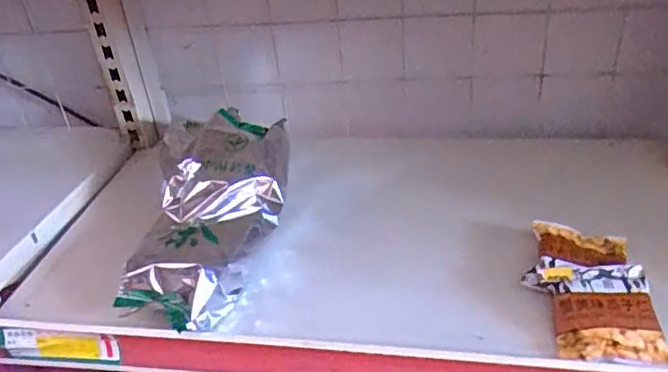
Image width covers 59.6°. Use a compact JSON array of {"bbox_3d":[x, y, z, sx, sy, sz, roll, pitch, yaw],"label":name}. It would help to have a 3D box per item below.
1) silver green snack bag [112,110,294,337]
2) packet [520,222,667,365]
[{"bbox_3d":[-0.101,0.023,0.482,0.120,0.086,0.195,0,33,11],"label":"silver green snack bag"},{"bbox_3d":[0.178,0.069,0.409,0.074,0.022,0.121,-1,33,9],"label":"packet"}]

